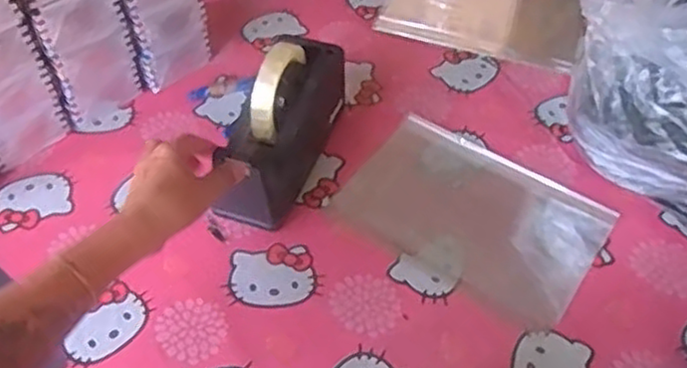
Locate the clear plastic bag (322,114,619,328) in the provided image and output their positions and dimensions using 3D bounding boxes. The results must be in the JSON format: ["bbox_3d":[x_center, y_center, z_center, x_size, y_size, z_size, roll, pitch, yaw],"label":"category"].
[{"bbox_3d":[0.133,0.026,0.725,0.252,0.004,0.167,28,56,22],"label":"clear plastic bag"}]

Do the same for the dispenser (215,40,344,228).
[{"bbox_3d":[-0.063,-0.069,0.726,0.066,0.129,0.207,18,53,15],"label":"dispenser"}]

